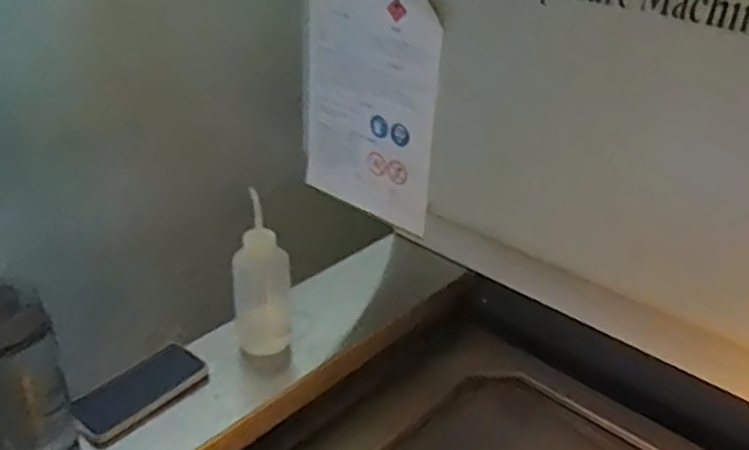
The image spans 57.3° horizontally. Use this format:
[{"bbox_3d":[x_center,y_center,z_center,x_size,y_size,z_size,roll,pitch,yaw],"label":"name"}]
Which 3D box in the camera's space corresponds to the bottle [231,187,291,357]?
[{"bbox_3d":[-0.143,0.067,0.865,0.072,0.189,0.062,-3,30,-10],"label":"bottle"}]

